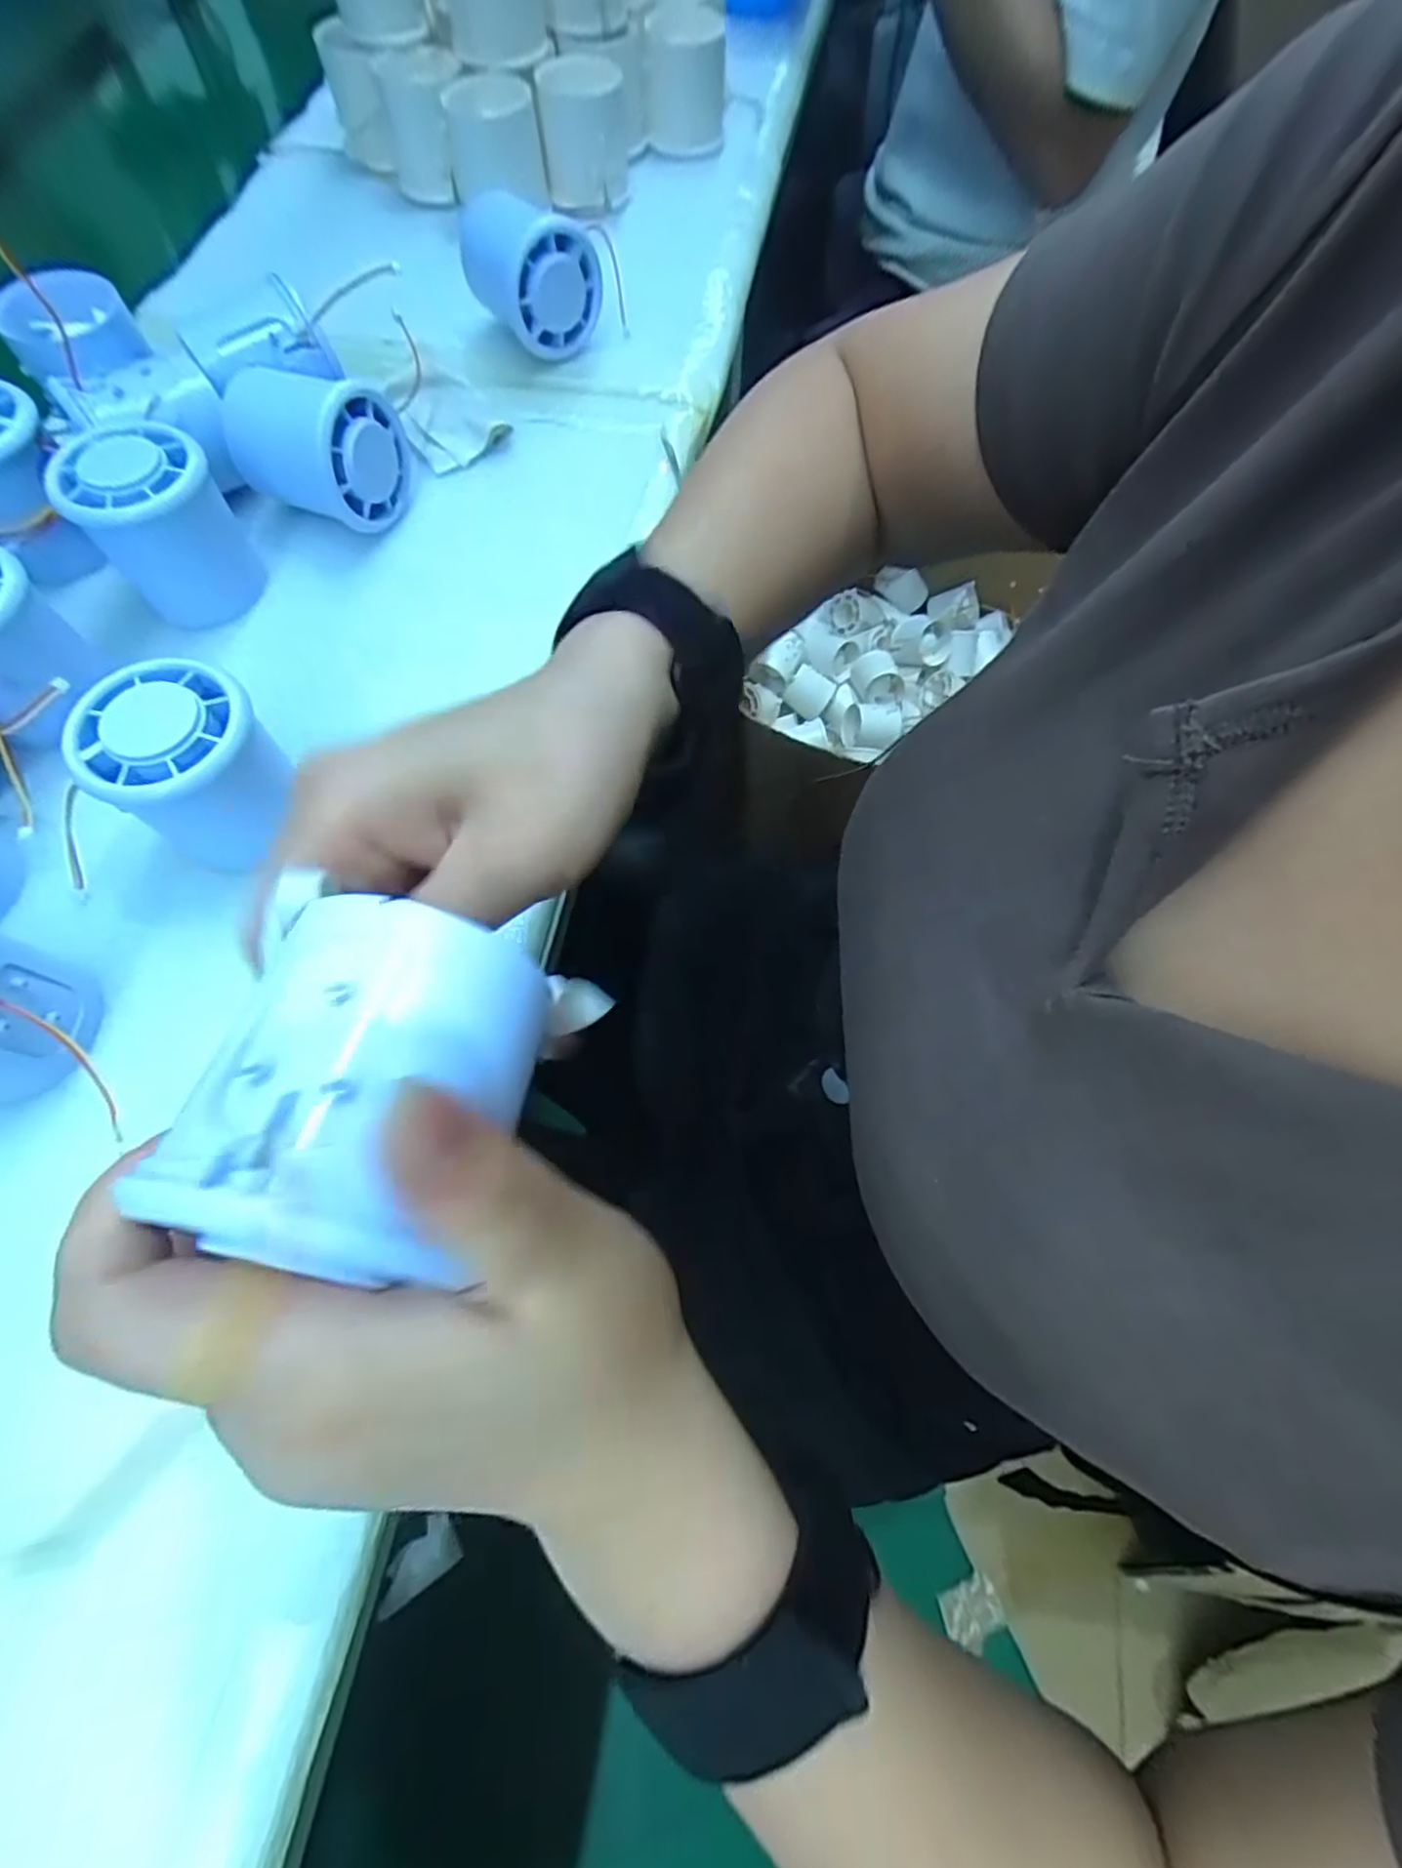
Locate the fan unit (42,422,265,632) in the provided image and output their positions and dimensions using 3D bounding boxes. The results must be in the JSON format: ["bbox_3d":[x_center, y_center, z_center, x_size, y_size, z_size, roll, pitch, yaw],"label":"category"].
[{"bbox_3d":[-0.224,-0.172,0.297,0.052,0.058,0.055,-36,73,-14],"label":"fan unit"}]

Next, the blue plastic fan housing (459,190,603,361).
[{"bbox_3d":[-0.089,-0.353,0.374,0.053,0.053,0.054,-39,73,-15],"label":"blue plastic fan housing"}]

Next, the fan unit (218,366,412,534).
[{"bbox_3d":[-0.173,-0.221,0.319,0.067,0.043,0.051,25,70,9],"label":"fan unit"}]

